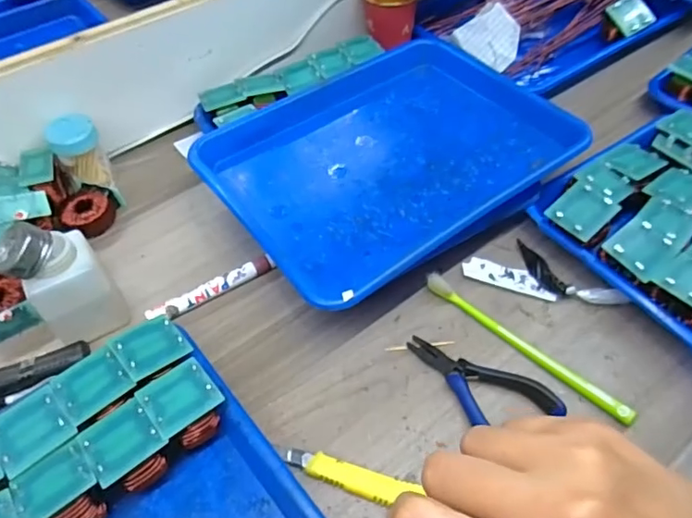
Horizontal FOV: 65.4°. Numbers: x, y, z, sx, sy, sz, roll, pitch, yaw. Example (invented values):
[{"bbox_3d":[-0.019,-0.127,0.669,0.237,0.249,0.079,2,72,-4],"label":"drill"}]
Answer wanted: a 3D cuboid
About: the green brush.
[{"bbox_3d":[0.141,0.070,0.437,0.187,0.014,0.012,38,62,27],"label":"green brush"}]

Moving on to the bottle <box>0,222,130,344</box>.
[{"bbox_3d":[-0.240,0.021,0.424,0.093,0.102,0.068,-34,58,-22],"label":"bottle"}]

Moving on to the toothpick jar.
[{"bbox_3d":[-0.265,-0.105,0.546,0.043,0.067,0.047,-1,52,1],"label":"toothpick jar"}]

